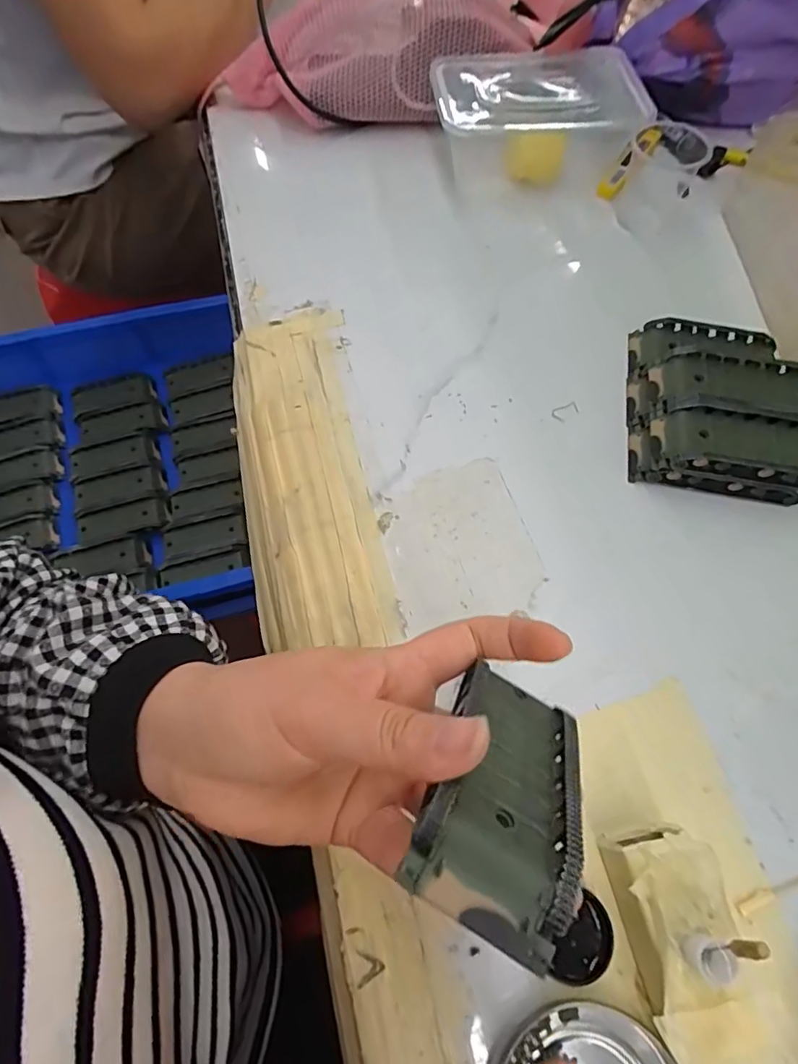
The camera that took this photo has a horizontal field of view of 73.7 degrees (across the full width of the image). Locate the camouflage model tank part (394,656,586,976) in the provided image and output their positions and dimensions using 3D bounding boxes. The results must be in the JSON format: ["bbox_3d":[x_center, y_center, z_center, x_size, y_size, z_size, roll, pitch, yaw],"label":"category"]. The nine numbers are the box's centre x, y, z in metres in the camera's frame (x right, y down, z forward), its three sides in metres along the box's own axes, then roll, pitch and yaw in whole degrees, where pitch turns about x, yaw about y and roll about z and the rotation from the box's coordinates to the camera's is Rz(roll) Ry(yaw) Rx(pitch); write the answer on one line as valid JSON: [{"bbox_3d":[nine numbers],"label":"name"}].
[{"bbox_3d":[0.036,0.078,0.173,0.044,0.095,0.020,24,111,12],"label":"camouflage model tank part"}]

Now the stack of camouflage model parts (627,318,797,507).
[{"bbox_3d":[0.208,-0.089,0.346,0.101,0.037,0.133,9,64,5],"label":"stack of camouflage model parts"}]

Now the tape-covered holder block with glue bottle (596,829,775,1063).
[{"bbox_3d":[0.115,0.170,0.216,0.046,0.047,0.086,-14,65,-6],"label":"tape-covered holder block with glue bottle"}]

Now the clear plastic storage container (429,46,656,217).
[{"bbox_3d":[0.110,-0.348,0.458,0.157,0.066,0.128,-2,64,0],"label":"clear plastic storage container"}]

